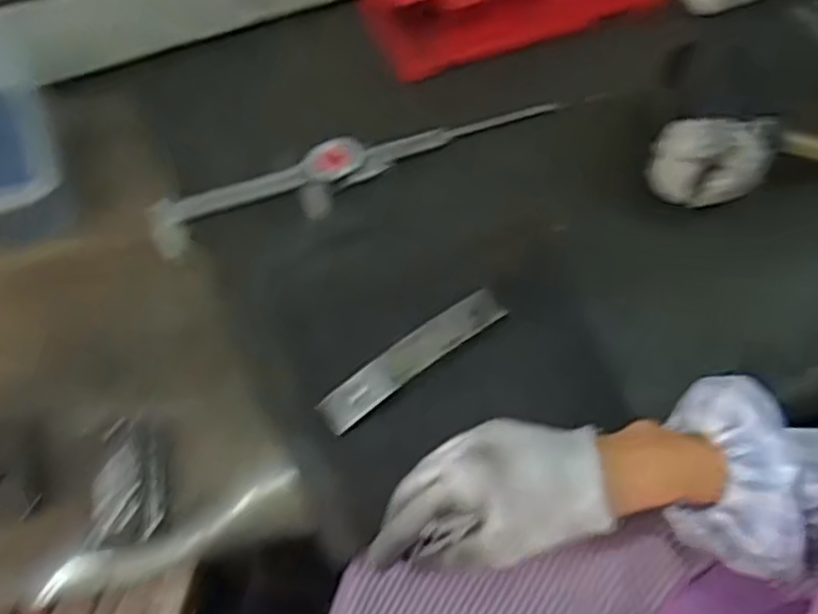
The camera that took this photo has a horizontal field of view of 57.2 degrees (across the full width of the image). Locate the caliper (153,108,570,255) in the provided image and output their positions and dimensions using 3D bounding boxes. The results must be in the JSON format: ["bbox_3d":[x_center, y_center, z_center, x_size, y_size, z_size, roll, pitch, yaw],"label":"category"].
[{"bbox_3d":[-0.035,-0.110,0.580,0.326,0.016,0.055,-22,69,-12],"label":"caliper"}]

